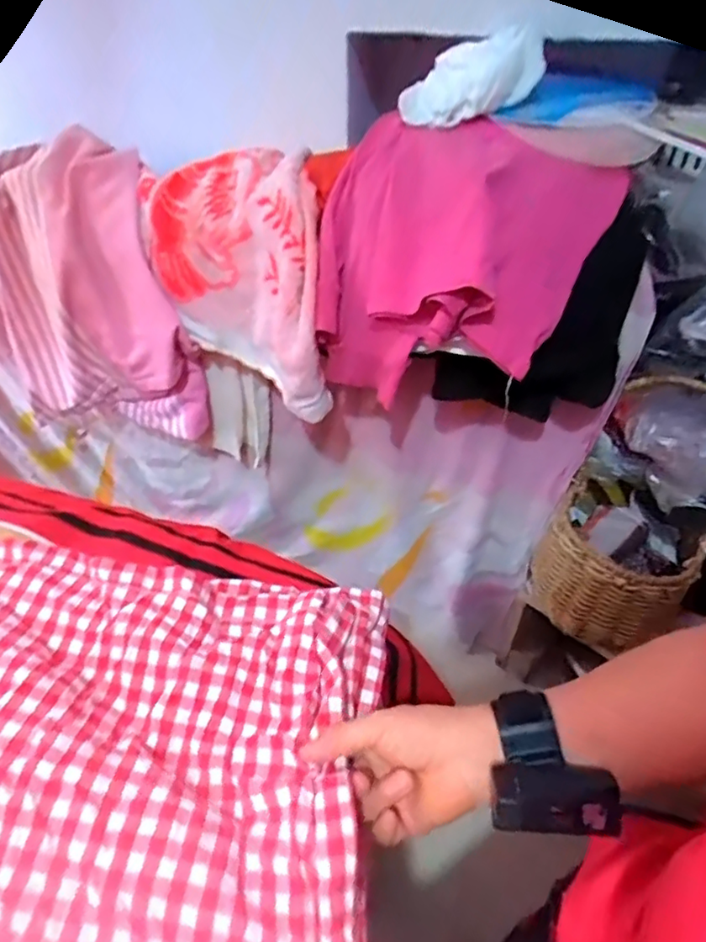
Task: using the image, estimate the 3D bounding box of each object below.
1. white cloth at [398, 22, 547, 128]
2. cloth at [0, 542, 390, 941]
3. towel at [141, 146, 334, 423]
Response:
[{"bbox_3d":[0.111,-0.366,0.542,0.118,0.070,0.068,9,44,10],"label":"white cloth"},{"bbox_3d":[-0.170,0.190,0.405,0.369,0.045,0.318,5,45,0],"label":"cloth"},{"bbox_3d":[-0.133,-0.213,0.658,0.172,0.204,0.279,-11,44,-11],"label":"towel"}]

